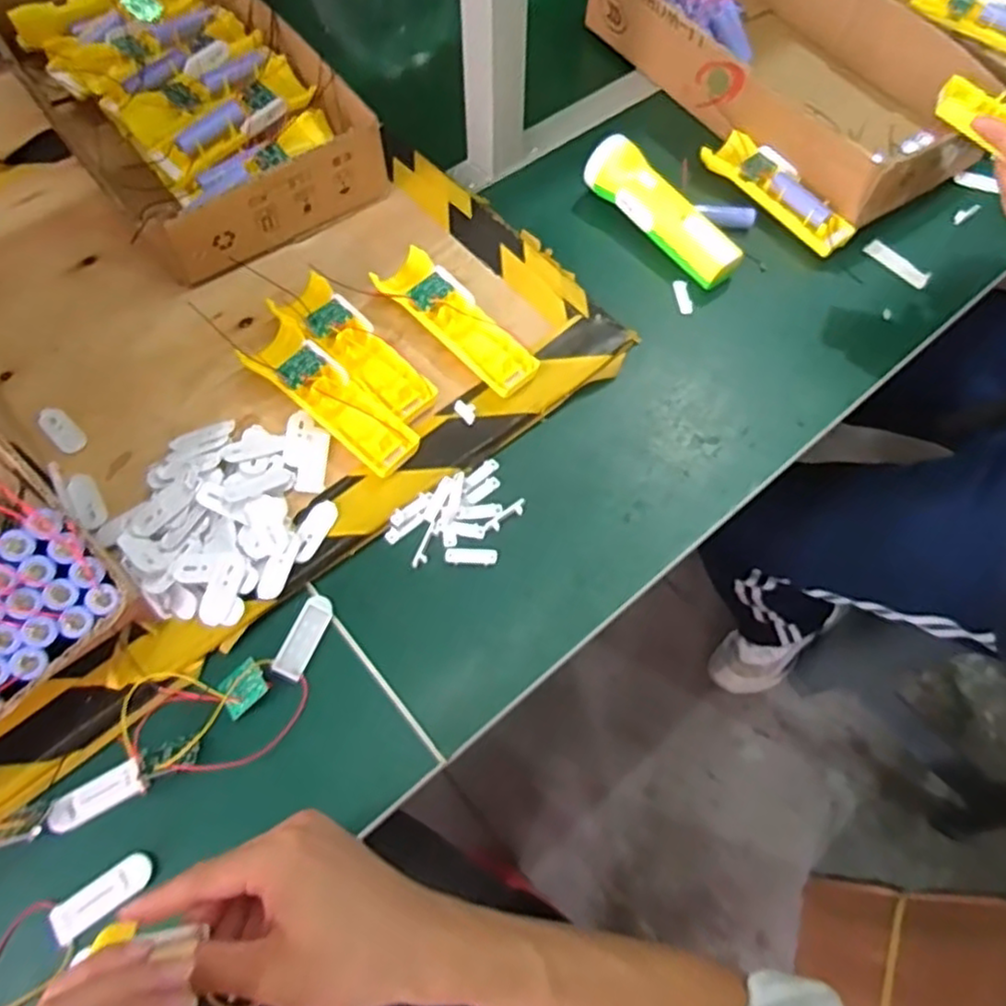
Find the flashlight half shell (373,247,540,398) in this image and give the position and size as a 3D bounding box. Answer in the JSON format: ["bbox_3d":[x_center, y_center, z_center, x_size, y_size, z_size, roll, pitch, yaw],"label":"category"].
[{"bbox_3d":[-0.040,-0.150,0.574,0.054,0.028,0.159,-41,71,-18],"label":"flashlight half shell"}]

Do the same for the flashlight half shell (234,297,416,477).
[{"bbox_3d":[-0.137,-0.084,0.536,0.166,0.030,0.049,39,69,16],"label":"flashlight half shell"}]

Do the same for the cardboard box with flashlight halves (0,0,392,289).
[{"bbox_3d":[-0.313,-0.403,0.655,0.220,0.073,0.433,-34,69,-16],"label":"cardboard box with flashlight halves"}]

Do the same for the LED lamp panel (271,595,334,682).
[{"bbox_3d":[-0.137,0.093,0.475,0.020,0.010,0.058,21,65,9],"label":"LED lamp panel"}]

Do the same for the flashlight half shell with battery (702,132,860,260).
[{"bbox_3d":[0.264,-0.299,0.658,0.050,0.027,0.160,-36,70,-17],"label":"flashlight half shell with battery"}]

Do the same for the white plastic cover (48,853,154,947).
[{"bbox_3d":[-0.239,0.234,0.408,0.056,0.007,0.022,-37,70,-17],"label":"white plastic cover"}]

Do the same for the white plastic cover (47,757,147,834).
[{"bbox_3d":[-0.255,0.184,0.430,0.058,0.005,0.021,-26,67,-13],"label":"white plastic cover"}]

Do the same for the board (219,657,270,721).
[{"bbox_3d":[-0.173,0.123,0.453,0.034,0.007,0.025,-40,108,-8],"label":"board"}]

